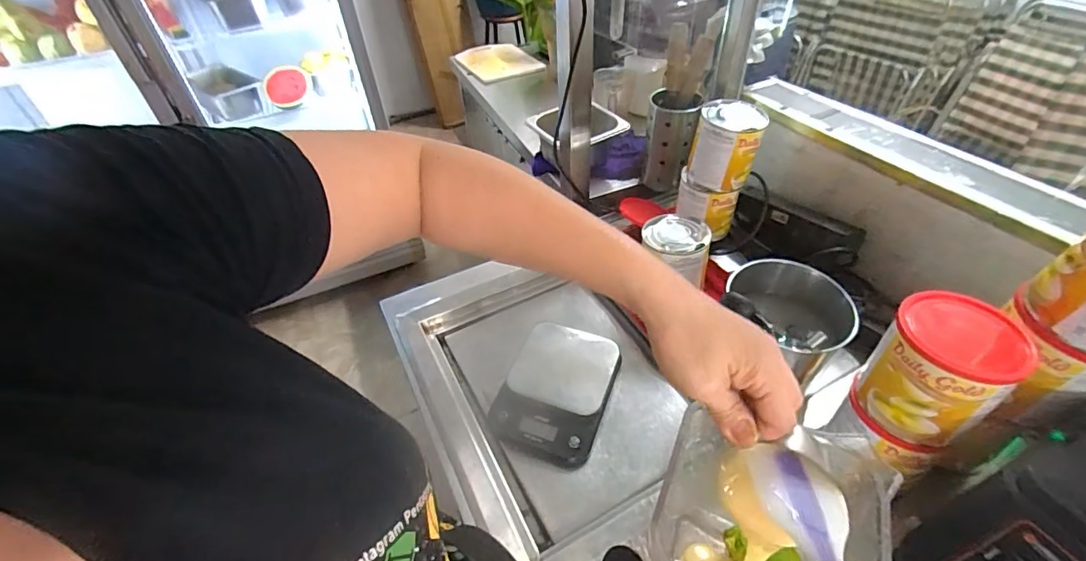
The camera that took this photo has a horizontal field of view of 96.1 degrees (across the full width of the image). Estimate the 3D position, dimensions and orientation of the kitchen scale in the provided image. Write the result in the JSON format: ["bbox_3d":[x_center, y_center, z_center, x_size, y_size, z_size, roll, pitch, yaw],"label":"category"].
[{"bbox_3d":[0.021,0.146,0.685,0.146,0.029,0.202,12,46,18],"label":"kitchen scale"}]

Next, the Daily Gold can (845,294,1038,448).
[{"bbox_3d":[0.370,0.091,0.465,0.088,0.124,0.094,-3,43,3],"label":"Daily Gold can"}]

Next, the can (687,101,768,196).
[{"bbox_3d":[0.294,-0.217,0.784,0.096,0.118,0.090,-3,43,3],"label":"can"}]

